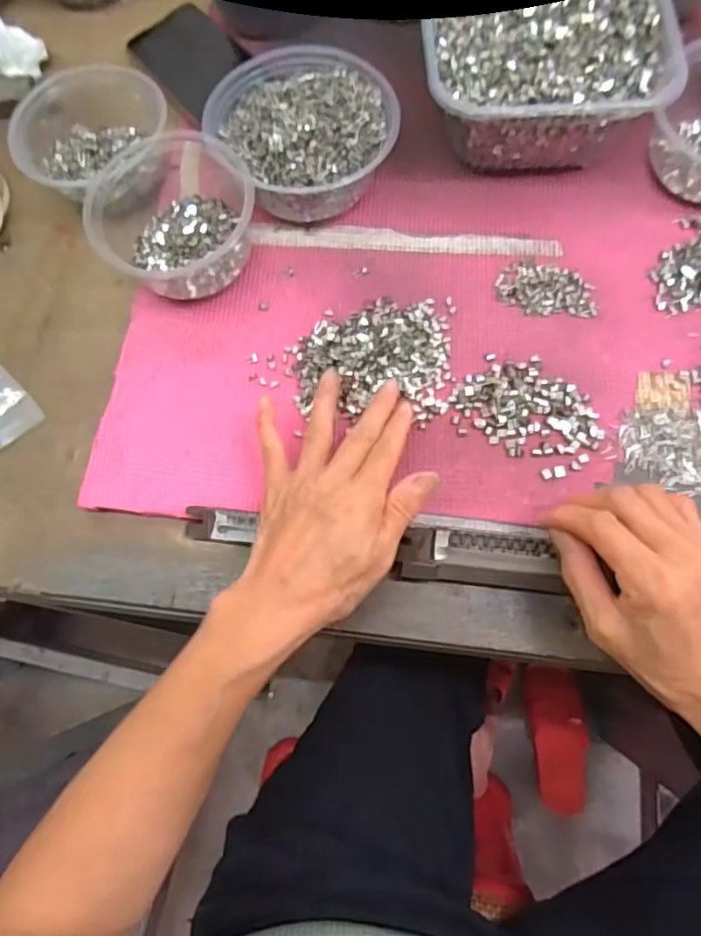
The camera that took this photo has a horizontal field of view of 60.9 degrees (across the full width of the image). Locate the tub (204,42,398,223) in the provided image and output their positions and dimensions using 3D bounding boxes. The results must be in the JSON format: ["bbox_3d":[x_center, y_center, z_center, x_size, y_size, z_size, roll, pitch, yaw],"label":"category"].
[{"bbox_3d":[-0.033,-0.252,0.451,0.124,0.056,0.134,-1,70,1],"label":"tub"}]

